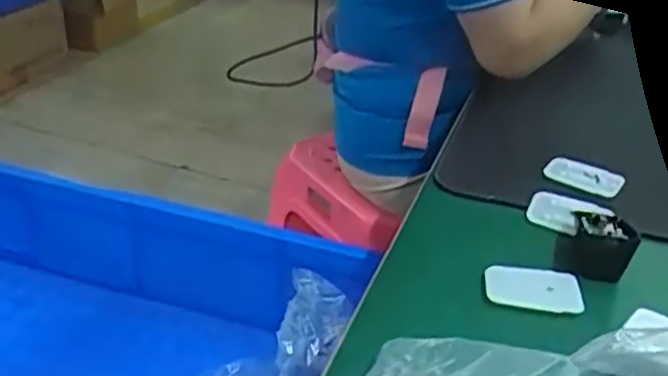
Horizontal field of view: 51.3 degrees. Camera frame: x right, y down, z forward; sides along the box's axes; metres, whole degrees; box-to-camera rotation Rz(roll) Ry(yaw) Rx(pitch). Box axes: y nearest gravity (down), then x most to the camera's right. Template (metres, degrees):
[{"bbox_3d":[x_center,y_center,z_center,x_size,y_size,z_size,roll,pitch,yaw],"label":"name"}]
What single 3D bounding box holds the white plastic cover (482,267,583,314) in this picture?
[{"bbox_3d":[0.149,0.074,0.519,0.072,0.006,0.038,5,32,2],"label":"white plastic cover"}]

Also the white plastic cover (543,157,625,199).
[{"bbox_3d":[0.241,-0.012,0.670,0.070,0.006,0.050,24,37,29],"label":"white plastic cover"}]

